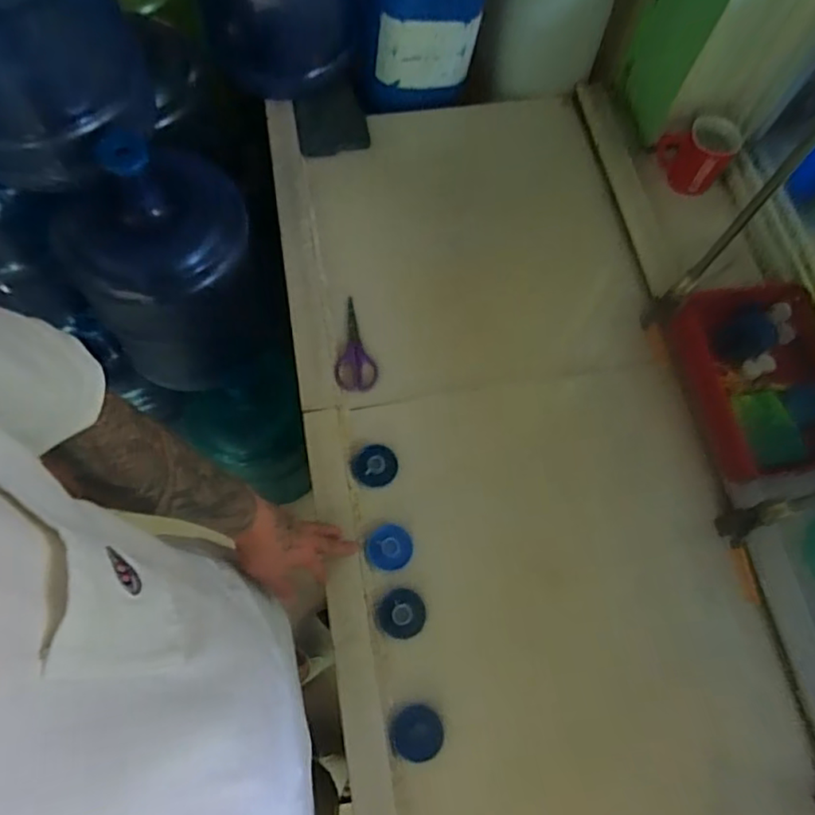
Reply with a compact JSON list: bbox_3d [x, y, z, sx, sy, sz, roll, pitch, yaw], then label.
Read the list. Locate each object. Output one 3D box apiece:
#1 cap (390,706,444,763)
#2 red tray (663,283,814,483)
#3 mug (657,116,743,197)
[{"bbox_3d":[0.011,0.365,0.655,0.056,0.014,0.053,1,69,-3],"label":"cap"},{"bbox_3d":[0.505,-0.040,0.822,0.237,0.053,0.273,-13,71,-8],"label":"red tray"},{"bbox_3d":[0.450,-0.397,0.924,0.104,0.093,0.087,25,70,6],"label":"mug"}]

